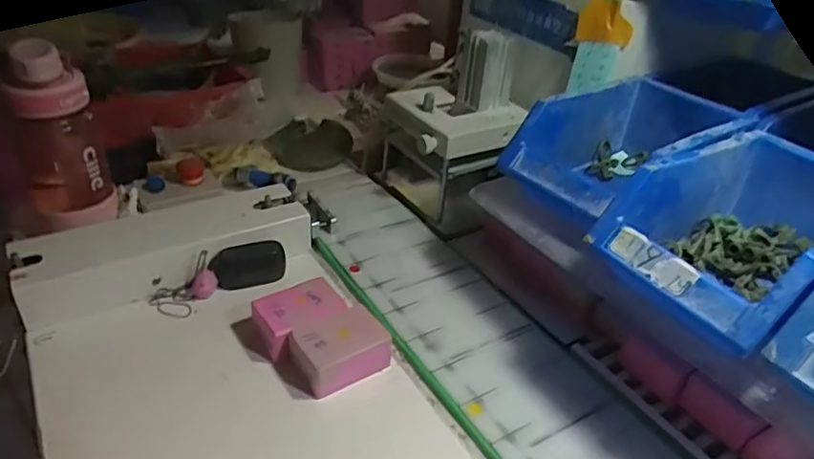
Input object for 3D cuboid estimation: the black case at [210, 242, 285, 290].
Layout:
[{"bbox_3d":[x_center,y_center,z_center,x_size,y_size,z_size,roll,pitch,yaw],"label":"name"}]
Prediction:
[{"bbox_3d":[-0.150,0.033,0.552,0.066,0.014,0.042,-9,74,-22],"label":"black case"}]

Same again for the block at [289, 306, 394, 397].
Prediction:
[{"bbox_3d":[-0.054,0.094,0.461,0.066,0.035,0.047,-19,40,-29],"label":"block"}]

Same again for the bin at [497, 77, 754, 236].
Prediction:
[{"bbox_3d":[0.183,-0.063,0.492,0.188,0.075,0.124,-18,40,-31],"label":"bin"}]

